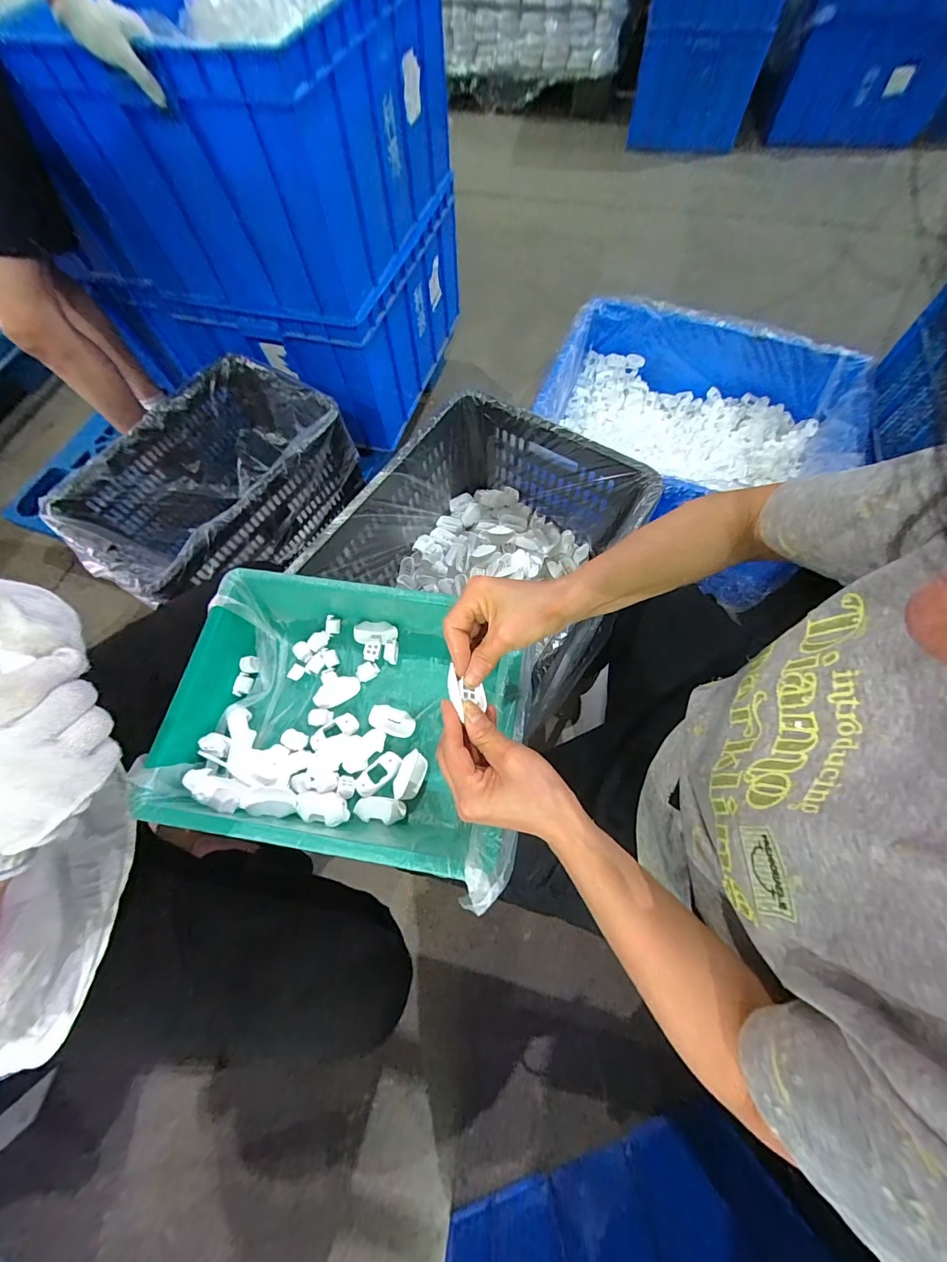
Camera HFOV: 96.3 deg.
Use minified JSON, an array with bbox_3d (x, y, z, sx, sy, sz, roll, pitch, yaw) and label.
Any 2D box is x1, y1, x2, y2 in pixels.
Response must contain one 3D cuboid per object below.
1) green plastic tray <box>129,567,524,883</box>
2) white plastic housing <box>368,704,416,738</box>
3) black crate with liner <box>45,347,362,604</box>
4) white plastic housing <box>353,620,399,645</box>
[{"bbox_3d":[-0.137,0.084,0.457,0.346,0.081,0.259,8,68,6],"label":"green plastic tray"},{"bbox_3d":[-0.091,0.101,0.476,0.052,0.010,0.028,16,69,9],"label":"white plastic housing"},{"bbox_3d":[-0.573,-0.310,0.979,0.361,0.267,0.547,30,71,14],"label":"black crate with liner"},{"bbox_3d":[-0.120,0.001,0.519,0.051,0.018,0.028,9,68,6],"label":"white plastic housing"}]

